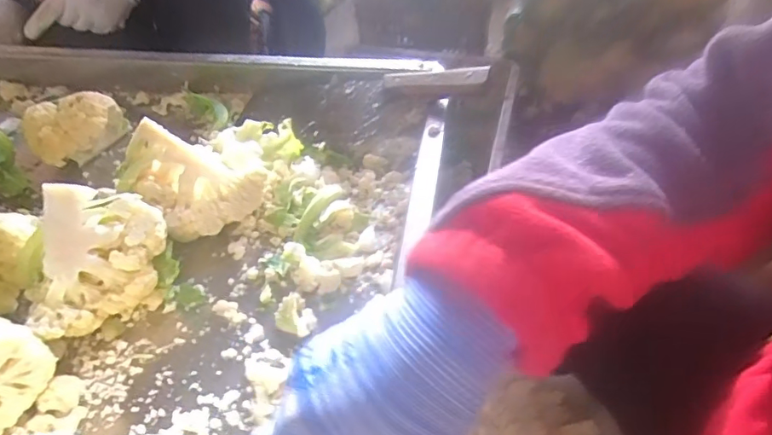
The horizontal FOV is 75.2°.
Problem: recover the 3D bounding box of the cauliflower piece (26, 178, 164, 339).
[{"bbox_3d":[-0.226,0.034,0.394,0.062,0.100,0.114,31,54,30],"label":"cauliflower piece"}]

